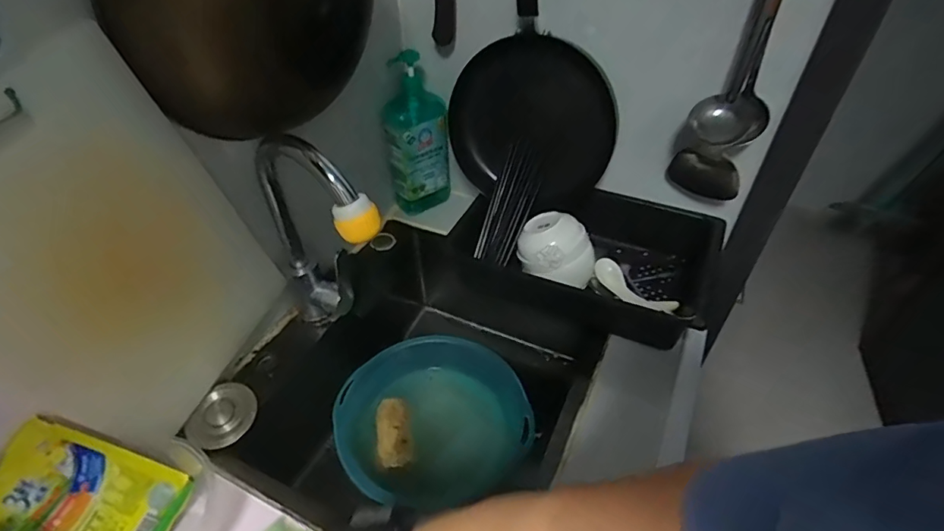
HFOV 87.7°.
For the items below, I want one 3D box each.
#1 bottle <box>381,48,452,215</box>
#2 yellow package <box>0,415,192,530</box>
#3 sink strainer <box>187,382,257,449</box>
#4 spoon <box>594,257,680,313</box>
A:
[{"bbox_3d":[-0.091,-0.207,0.824,0.103,0.291,0.068,-5,44,-4],"label":"bottle"},{"bbox_3d":[-0.369,0.232,0.464,0.011,0.160,0.118,-16,40,43],"label":"yellow package"},{"bbox_3d":[-0.306,0.185,0.606,0.020,0.064,0.078,-9,44,52],"label":"sink strainer"},{"bbox_3d":[0.238,0.036,0.727,0.128,0.022,0.038,35,53,15],"label":"spoon"}]

